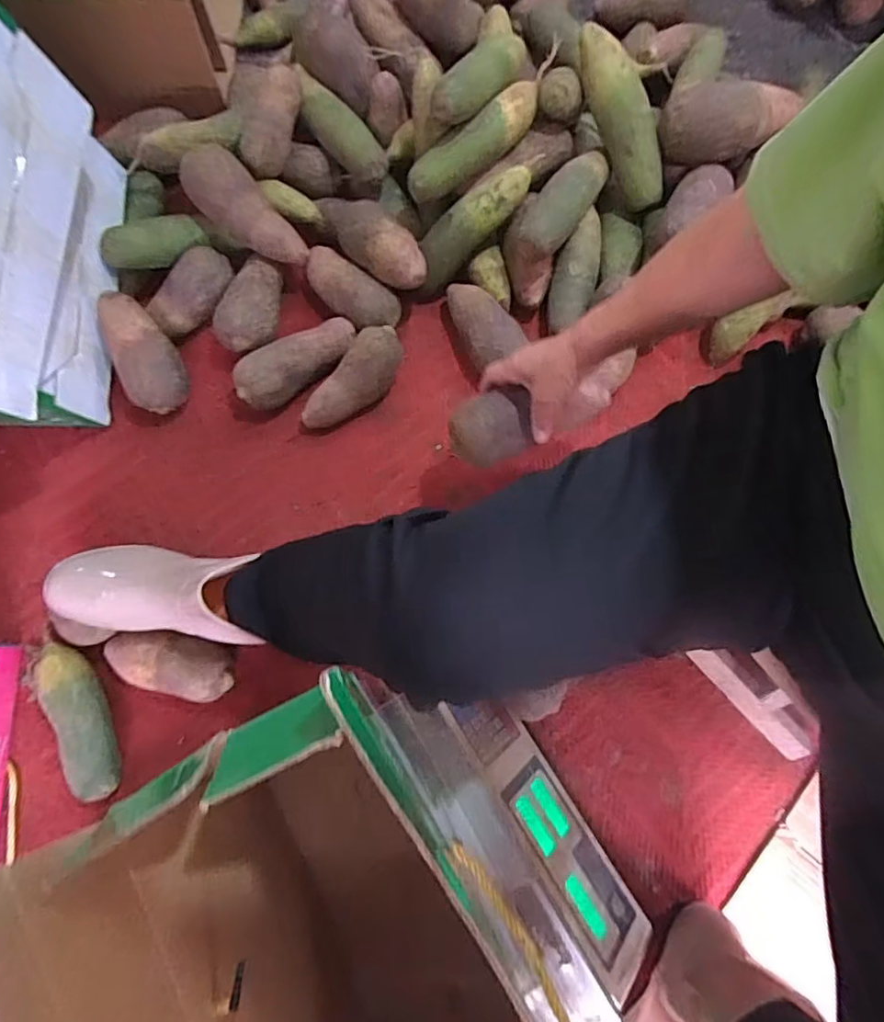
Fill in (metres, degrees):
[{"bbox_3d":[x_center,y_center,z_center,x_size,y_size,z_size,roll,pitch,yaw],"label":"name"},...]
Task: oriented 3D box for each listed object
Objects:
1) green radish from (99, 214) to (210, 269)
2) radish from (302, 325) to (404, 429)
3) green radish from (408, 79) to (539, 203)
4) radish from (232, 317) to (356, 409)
[{"bbox_3d":[-0.367,-0.343,0.730,0.127,0.043,0.051,-28,77,-23],"label":"green radish"},{"bbox_3d":[-0.109,-0.163,0.723,0.064,0.068,0.156,37,78,9],"label":"radish"},{"bbox_3d":[0.046,-0.450,0.703,0.201,0.056,0.046,-40,79,-10],"label":"green radish"},{"bbox_3d":[-0.184,-0.190,0.726,0.165,0.061,0.062,-39,79,-10],"label":"radish"}]

